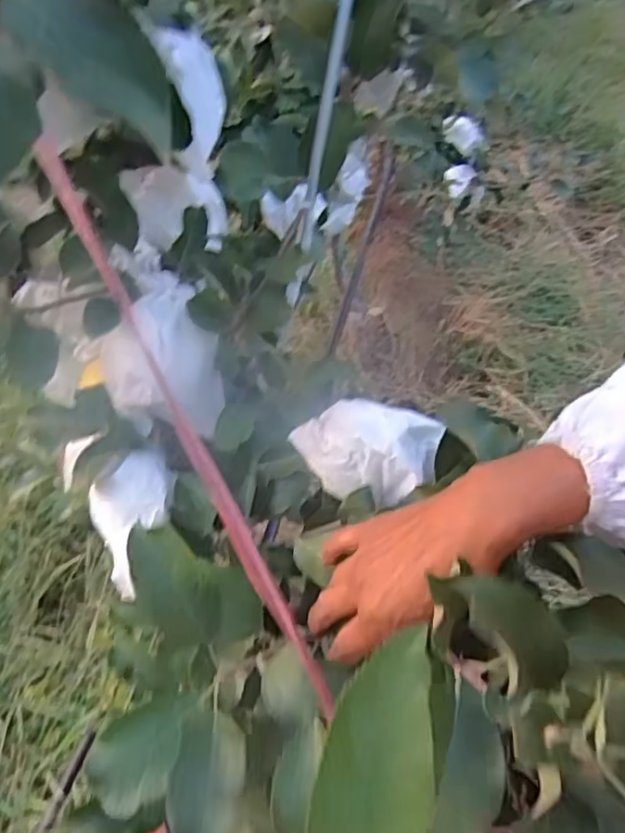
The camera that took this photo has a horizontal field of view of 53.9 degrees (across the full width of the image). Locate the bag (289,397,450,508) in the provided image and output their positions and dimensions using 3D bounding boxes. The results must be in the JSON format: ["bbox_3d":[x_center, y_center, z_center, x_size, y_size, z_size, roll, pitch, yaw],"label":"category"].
[{"bbox_3d":[0.037,0.022,0.450,0.110,0.050,0.066,6,47,6],"label":"bag"}]

